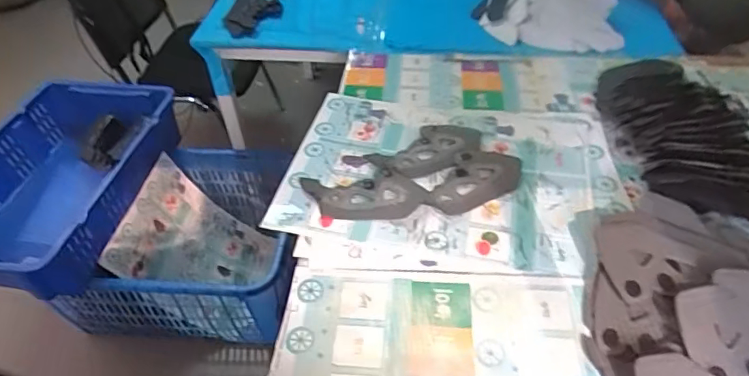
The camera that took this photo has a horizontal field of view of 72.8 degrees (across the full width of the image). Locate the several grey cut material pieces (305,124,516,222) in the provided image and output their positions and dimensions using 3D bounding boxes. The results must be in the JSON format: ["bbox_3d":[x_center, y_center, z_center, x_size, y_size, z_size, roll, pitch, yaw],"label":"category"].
[{"bbox_3d":[0.072,-0.019,0.905,0.359,0.008,0.199,-18,48,-17],"label":"several grey cut material pieces"}]

